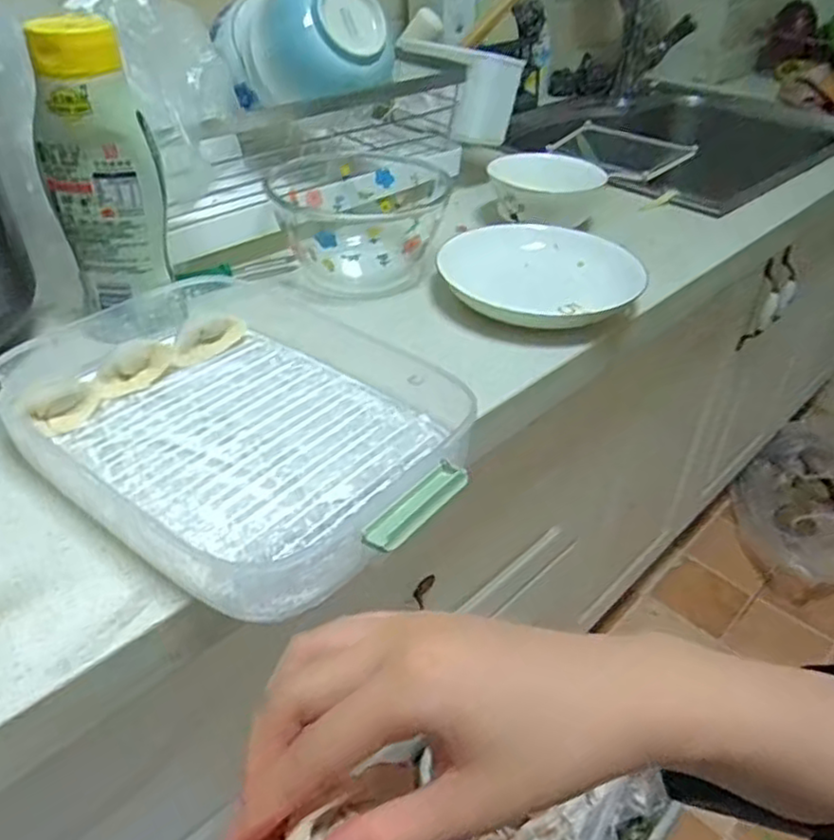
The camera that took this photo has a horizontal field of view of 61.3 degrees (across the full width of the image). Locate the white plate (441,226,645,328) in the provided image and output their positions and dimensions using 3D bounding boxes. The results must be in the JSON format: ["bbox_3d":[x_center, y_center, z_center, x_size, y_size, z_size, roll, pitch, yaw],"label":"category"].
[{"bbox_3d":[0.113,-0.131,0.639,0.175,0.032,0.175,1,37,-1],"label":"white plate"}]

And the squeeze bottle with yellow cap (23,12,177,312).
[{"bbox_3d":[-0.217,-0.165,0.491,0.054,0.194,0.054,26,44,28],"label":"squeeze bottle with yellow cap"}]

